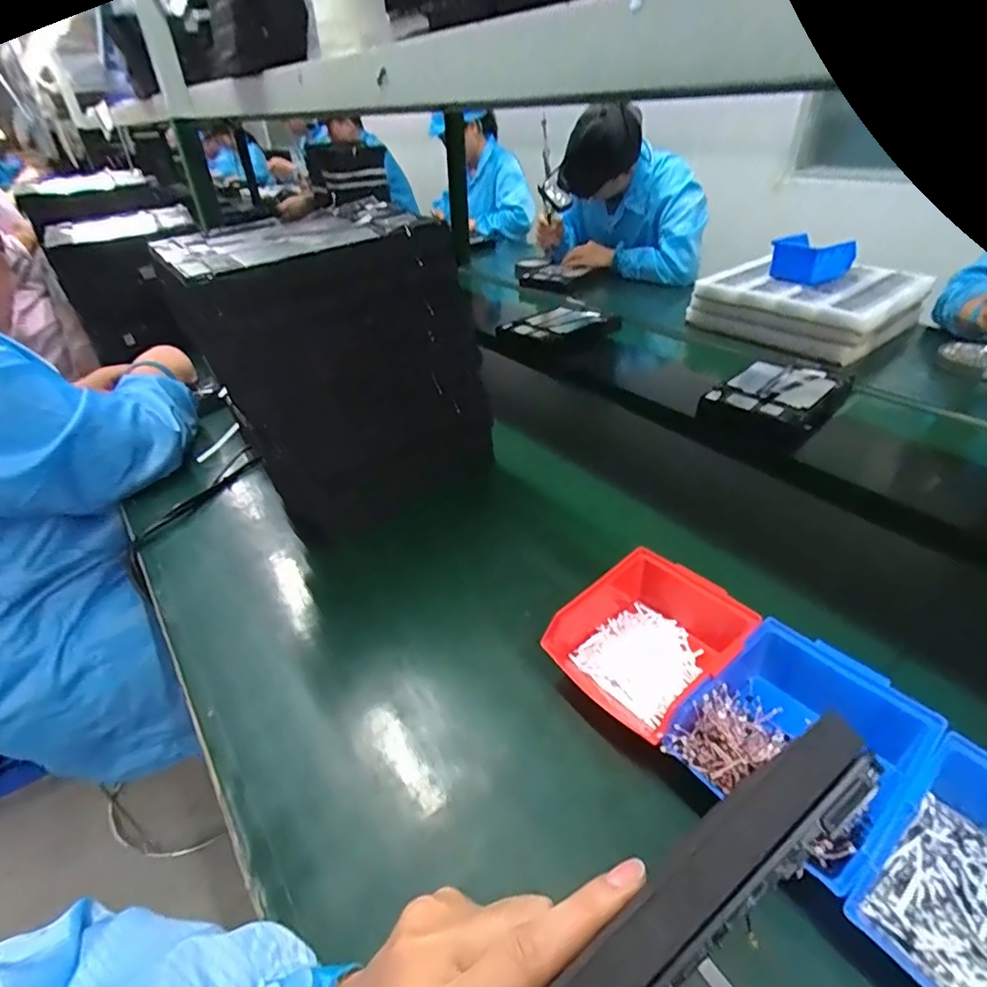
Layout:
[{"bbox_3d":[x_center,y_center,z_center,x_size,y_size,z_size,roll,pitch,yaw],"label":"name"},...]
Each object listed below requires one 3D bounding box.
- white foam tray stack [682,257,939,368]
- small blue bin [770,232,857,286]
[{"bbox_3d":[0.633,-0.390,1.067,0.315,0.097,0.325,-25,42,-28],"label":"white foam tray stack"},{"bbox_3d":[0.624,-0.456,1.044,0.112,0.075,0.112,-26,42,-29],"label":"small blue bin"}]

